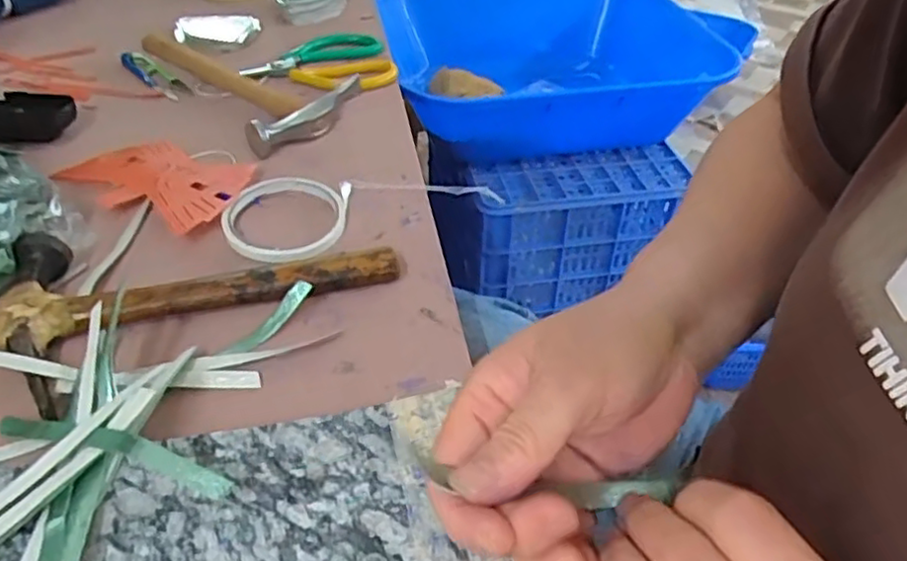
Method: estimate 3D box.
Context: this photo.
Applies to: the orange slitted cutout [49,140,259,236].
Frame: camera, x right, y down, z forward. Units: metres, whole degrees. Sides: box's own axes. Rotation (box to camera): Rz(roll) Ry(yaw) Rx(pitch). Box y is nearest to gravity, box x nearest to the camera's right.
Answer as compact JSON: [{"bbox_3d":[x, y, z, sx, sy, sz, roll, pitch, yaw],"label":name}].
[{"bbox_3d":[-0.229,-0.082,0.526,0.154,0.020,0.090,23,45,22],"label":"orange slitted cutout"}]

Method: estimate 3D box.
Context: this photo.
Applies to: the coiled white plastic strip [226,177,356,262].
[{"bbox_3d":[-0.122,-0.046,0.489,0.086,0.014,0.091,2,41,1],"label":"coiled white plastic strip"}]

